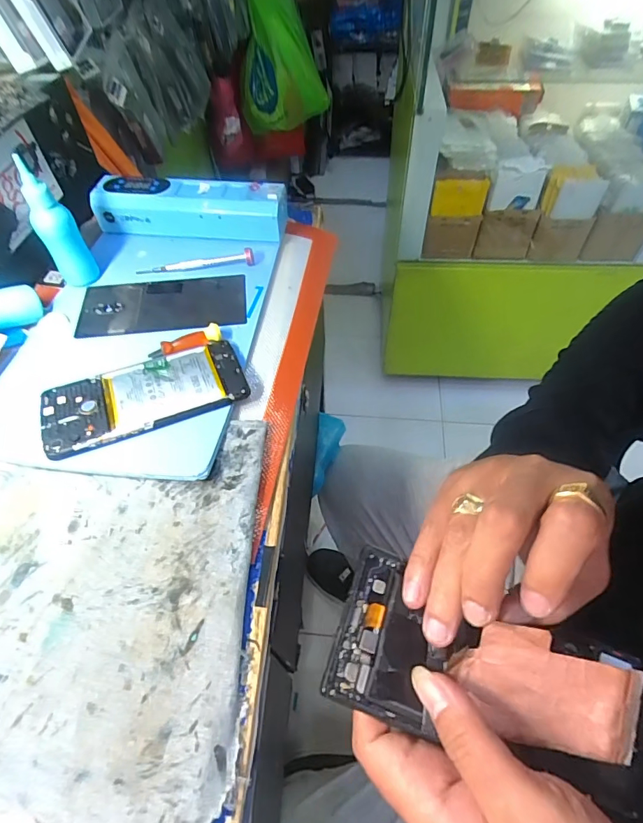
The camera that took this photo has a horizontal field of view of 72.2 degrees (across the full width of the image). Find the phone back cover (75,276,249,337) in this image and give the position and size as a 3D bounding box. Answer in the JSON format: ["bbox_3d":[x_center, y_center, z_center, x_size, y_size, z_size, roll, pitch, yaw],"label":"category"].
[{"bbox_3d":[-0.157,-0.109,0.439,0.159,0.007,0.075,-7,54,-3],"label":"phone back cover"}]

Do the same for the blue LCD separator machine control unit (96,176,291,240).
[{"bbox_3d":[-0.146,-0.230,0.500,0.213,0.046,0.047,5,55,5],"label":"blue LCD separator machine control unit"}]

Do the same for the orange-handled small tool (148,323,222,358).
[{"bbox_3d":[-0.122,-0.061,0.398,0.064,0.012,0.018,-26,58,-16],"label":"orange-handled small tool"}]

